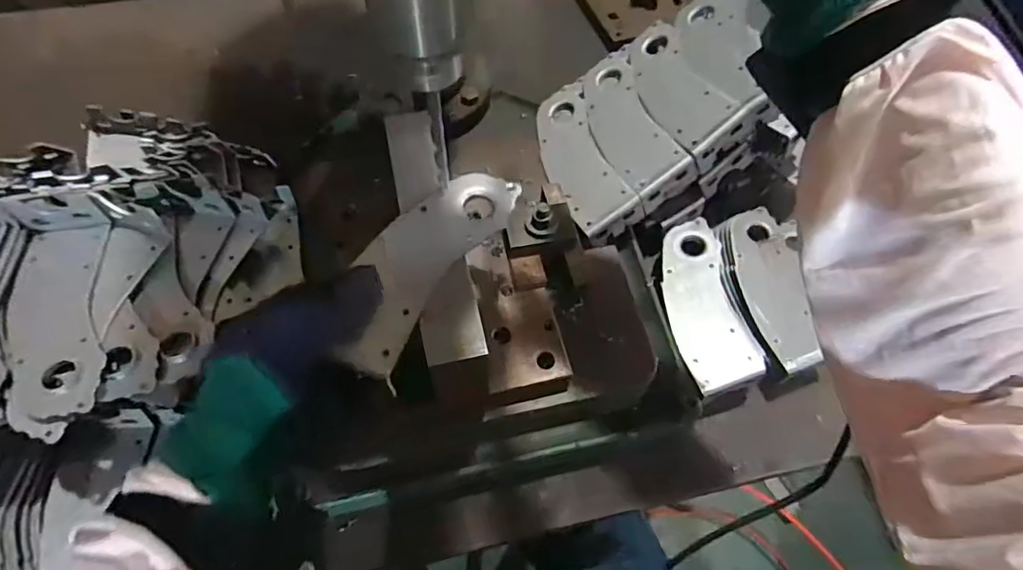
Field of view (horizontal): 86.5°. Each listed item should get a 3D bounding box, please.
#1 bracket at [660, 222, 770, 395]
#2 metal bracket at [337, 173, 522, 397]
[{"bbox_3d":[0.188,0.014,0.531,0.070,0.017,0.175,-5,65,-5],"label":"bracket"},{"bbox_3d":[-0.063,-0.017,0.376,0.072,0.005,0.170,25,65,9],"label":"metal bracket"}]

